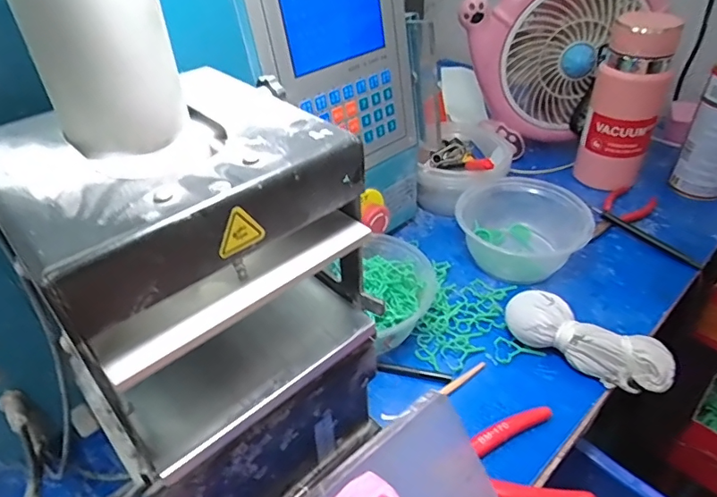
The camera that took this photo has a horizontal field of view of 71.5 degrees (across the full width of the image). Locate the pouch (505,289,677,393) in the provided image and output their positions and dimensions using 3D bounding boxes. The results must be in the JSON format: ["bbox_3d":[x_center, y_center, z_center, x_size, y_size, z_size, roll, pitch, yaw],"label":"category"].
[{"bbox_3d":[0.197,0.078,0.430,0.134,0.034,0.044,21,44,25],"label":"pouch"}]

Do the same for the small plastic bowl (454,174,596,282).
[{"bbox_3d":[0.171,-0.018,0.535,0.129,0.059,0.120,-1,39,1],"label":"small plastic bowl"}]

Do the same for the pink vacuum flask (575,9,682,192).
[{"bbox_3d":[0.322,-0.170,0.610,0.077,0.207,0.080,11,41,16],"label":"pink vacuum flask"}]

